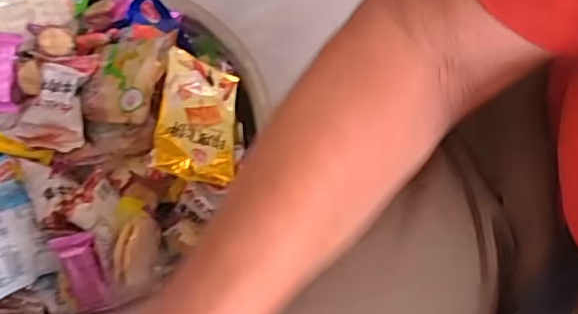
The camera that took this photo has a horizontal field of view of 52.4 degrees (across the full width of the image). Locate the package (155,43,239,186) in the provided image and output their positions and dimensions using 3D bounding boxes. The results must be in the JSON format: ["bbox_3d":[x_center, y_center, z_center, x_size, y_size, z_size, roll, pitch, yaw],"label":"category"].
[{"bbox_3d":[-0.102,-0.043,0.676,0.099,0.020,0.147,19,62,-38],"label":"package"}]

